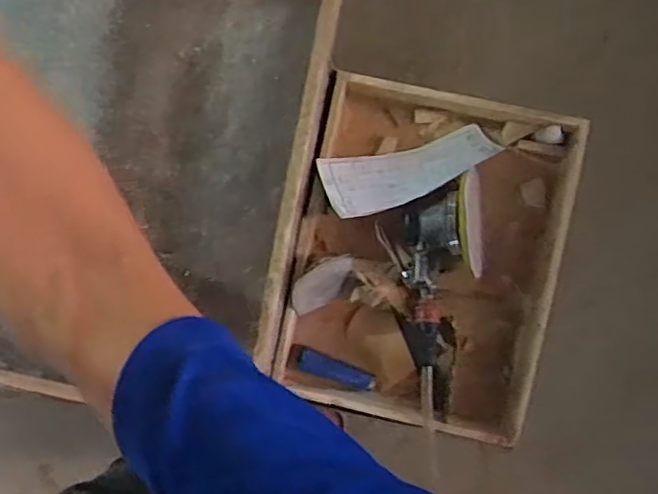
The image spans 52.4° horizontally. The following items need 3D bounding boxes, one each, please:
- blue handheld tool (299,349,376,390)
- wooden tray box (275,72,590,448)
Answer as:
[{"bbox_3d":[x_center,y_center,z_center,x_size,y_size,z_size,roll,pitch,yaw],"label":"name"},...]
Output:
[{"bbox_3d":[0.010,0.150,0.810,0.094,0.014,0.023,19,94,3],"label":"blue handheld tool"},{"bbox_3d":[0.115,0.012,0.770,0.282,0.096,0.366,11,93,3],"label":"wooden tray box"}]

